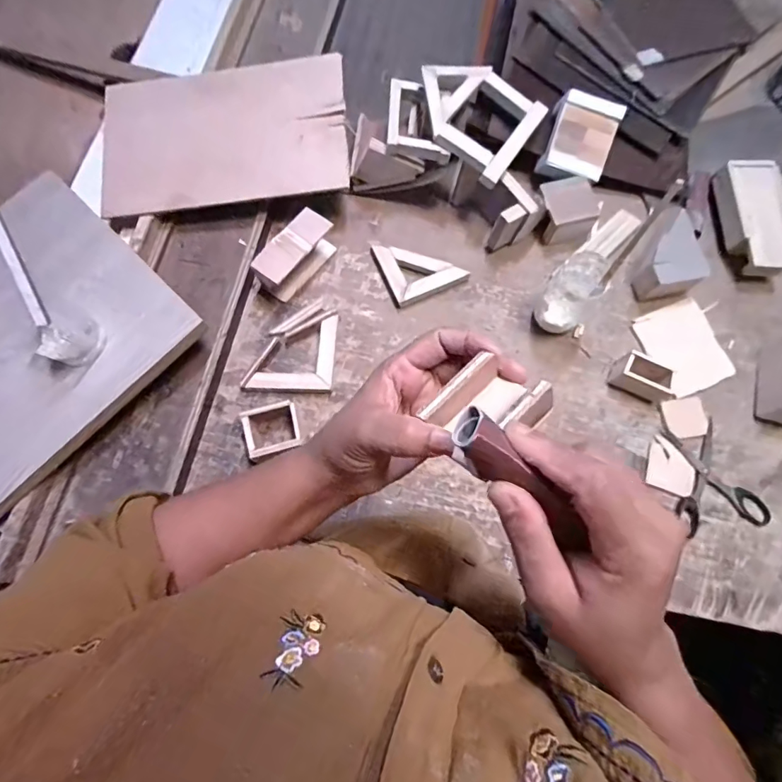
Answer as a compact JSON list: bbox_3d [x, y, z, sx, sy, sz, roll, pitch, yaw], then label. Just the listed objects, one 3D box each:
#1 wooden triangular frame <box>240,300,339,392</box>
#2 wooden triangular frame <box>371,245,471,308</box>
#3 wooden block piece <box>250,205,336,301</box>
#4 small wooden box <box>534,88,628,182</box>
[{"bbox_3d":[-0.125,-0.058,0.579,0.107,0.021,0.122,4,73,1],"label":"wooden triangular frame"},{"bbox_3d":[0.038,-0.173,0.614,0.103,0.018,0.094,-24,74,-7],"label":"wooden triangular frame"},{"bbox_3d":[-0.129,-0.181,0.595,0.052,0.055,0.110,39,77,11],"label":"wooden block piece"},{"bbox_3d":[0.259,-0.344,0.611,0.089,0.039,0.103,10,111,-6],"label":"small wooden box"}]

